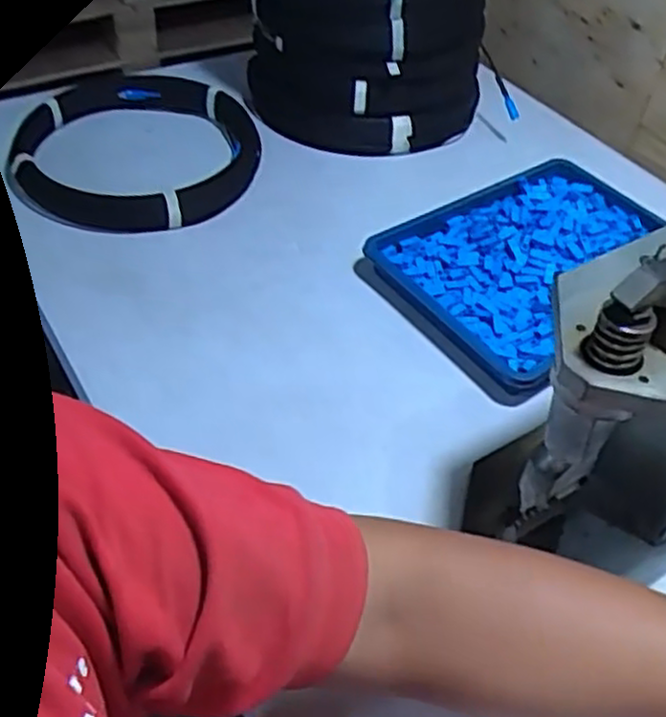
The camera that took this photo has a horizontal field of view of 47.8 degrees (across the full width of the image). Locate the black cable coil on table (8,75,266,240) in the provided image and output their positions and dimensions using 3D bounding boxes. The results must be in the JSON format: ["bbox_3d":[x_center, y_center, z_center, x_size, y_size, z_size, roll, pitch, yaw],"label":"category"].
[{"bbox_3d":[-0.225,-0.244,0.884,0.264,0.060,0.264,2,46,-3],"label":"black cable coil on table"}]

